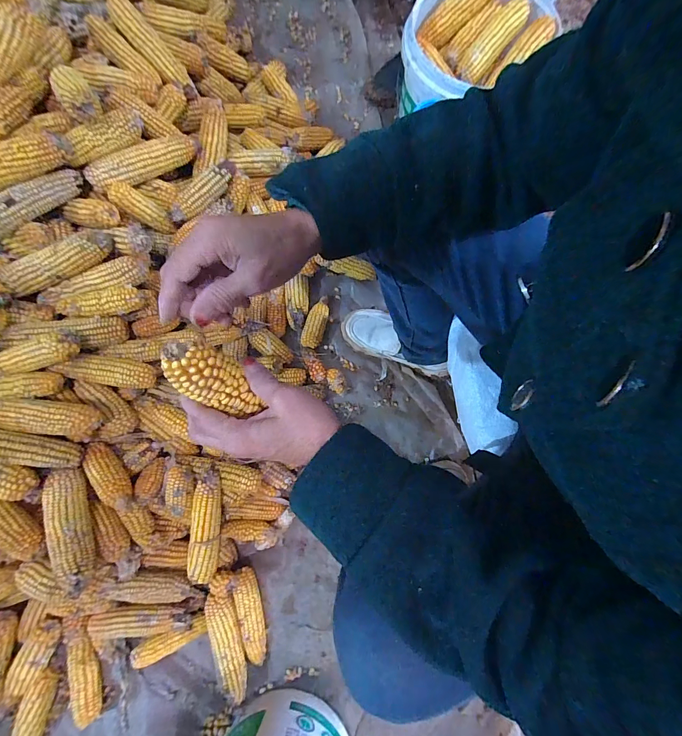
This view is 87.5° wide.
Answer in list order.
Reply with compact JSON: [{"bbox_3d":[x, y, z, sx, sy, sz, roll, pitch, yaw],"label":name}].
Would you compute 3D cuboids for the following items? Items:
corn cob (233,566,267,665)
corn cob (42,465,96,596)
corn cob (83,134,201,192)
[{"bbox_3d":[-0.157,0.432,0.620,0.039,0.034,0.147,-16,80,-2],"label":"corn cob"},{"bbox_3d":[-0.395,0.232,0.518,0.041,0.053,0.171,-25,80,-4],"label":"corn cob"},{"bbox_3d":[-0.334,-0.356,0.609,0.191,0.045,0.043,-36,81,-22],"label":"corn cob"}]

